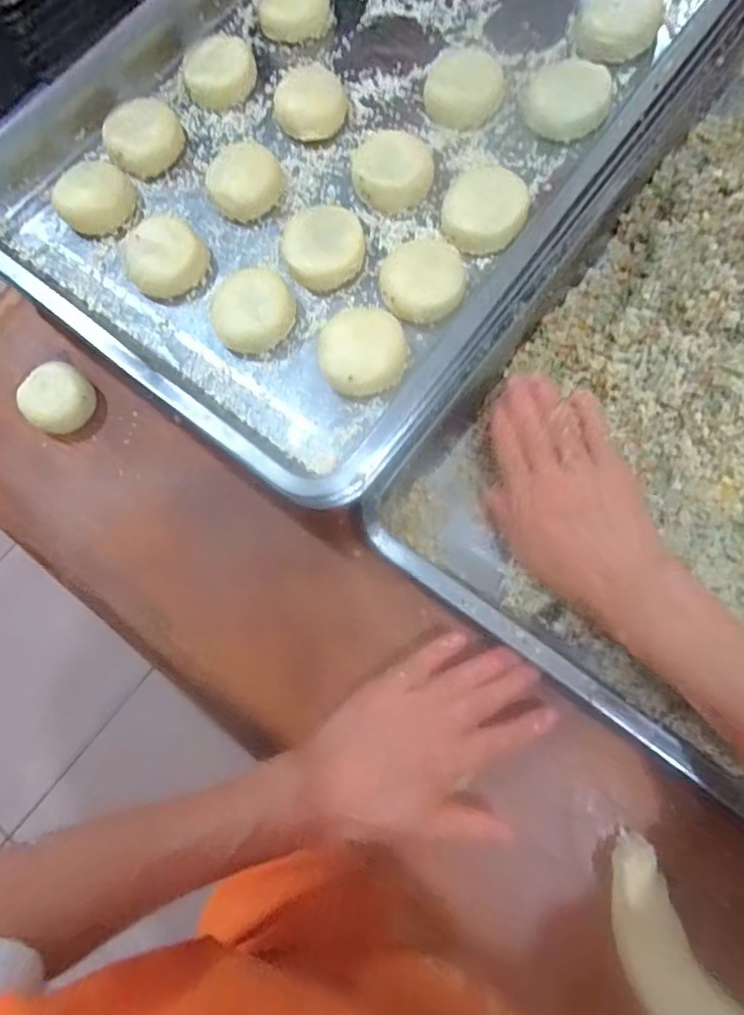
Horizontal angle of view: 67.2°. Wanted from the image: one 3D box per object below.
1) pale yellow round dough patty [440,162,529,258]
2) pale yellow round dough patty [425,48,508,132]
[{"bbox_3d":[0.081,-0.215,0.406,0.058,0.015,0.066,17,77,10],"label":"pale yellow round dough patty"},{"bbox_3d":[0.071,-0.324,0.435,0.057,0.021,0.063,15,77,10],"label":"pale yellow round dough patty"}]

